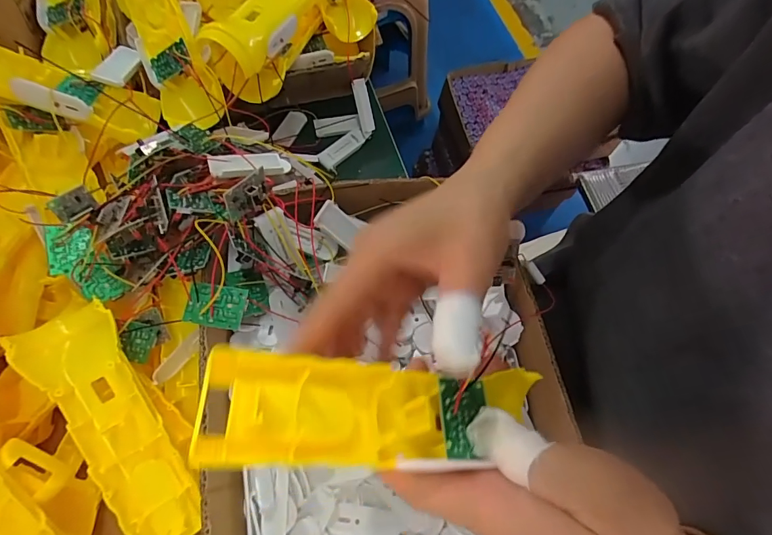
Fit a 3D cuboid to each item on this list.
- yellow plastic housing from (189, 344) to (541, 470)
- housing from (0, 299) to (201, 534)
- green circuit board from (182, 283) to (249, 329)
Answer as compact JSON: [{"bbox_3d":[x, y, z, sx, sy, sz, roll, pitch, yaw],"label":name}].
[{"bbox_3d":[0.000,0.063,0.188,0.155,0.017,0.046,7,65,-24],"label":"yellow plastic housing"},{"bbox_3d":[-0.156,0.101,0.248,0.047,0.027,0.164,-29,90,-14],"label":"housing"},{"bbox_3d":[-0.108,0.024,0.261,0.035,0.007,0.025,8,67,1],"label":"green circuit board"}]

